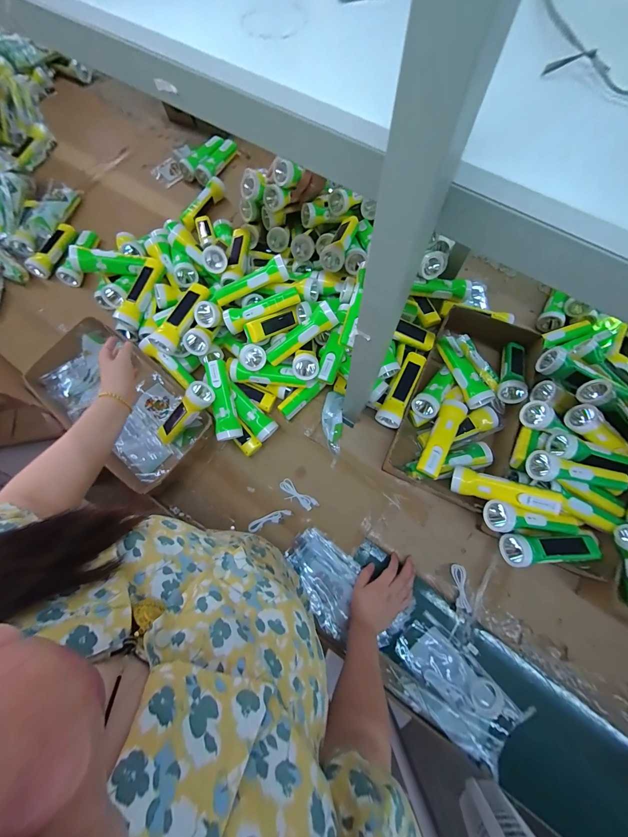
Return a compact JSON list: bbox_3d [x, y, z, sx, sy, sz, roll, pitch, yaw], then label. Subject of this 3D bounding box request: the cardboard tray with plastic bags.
[{"bbox_3d":[-0.447,-0.039,0.703,0.426,0.107,0.223,40,77,7],"label":"cardboard tray with plastic bags"}]

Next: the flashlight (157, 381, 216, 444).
[{"bbox_3d":[-0.281,-0.005,0.655,0.183,0.048,0.052,-39,73,24],"label":"flashlight"}]

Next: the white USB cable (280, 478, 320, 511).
[{"bbox_3d":[-0.036,0.170,0.667,0.092,0.008,0.036,36,76,12],"label":"white USB cable"}]

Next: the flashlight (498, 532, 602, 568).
[{"bbox_3d":[0.432,0.235,0.556,0.186,0.044,0.055,-3,72,0],"label":"flashlight"}]

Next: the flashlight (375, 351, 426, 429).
[{"bbox_3d":[0.192,-0.063,0.670,0.052,0.039,0.175,26,74,9],"label":"flashlight"}]

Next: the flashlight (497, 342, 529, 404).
[{"bbox_3d":[0.454,-0.107,0.698,0.057,0.052,0.160,25,56,9],"label":"flashlight"}]

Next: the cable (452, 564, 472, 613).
[{"bbox_3d":[0.295,0.340,0.615,0.027,0.010,0.086,-1,72,1],"label":"cable"}]

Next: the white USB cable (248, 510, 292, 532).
[{"bbox_3d":[-0.096,0.217,0.656,0.094,0.004,0.022,-23,73,-6],"label":"white USB cable"}]

